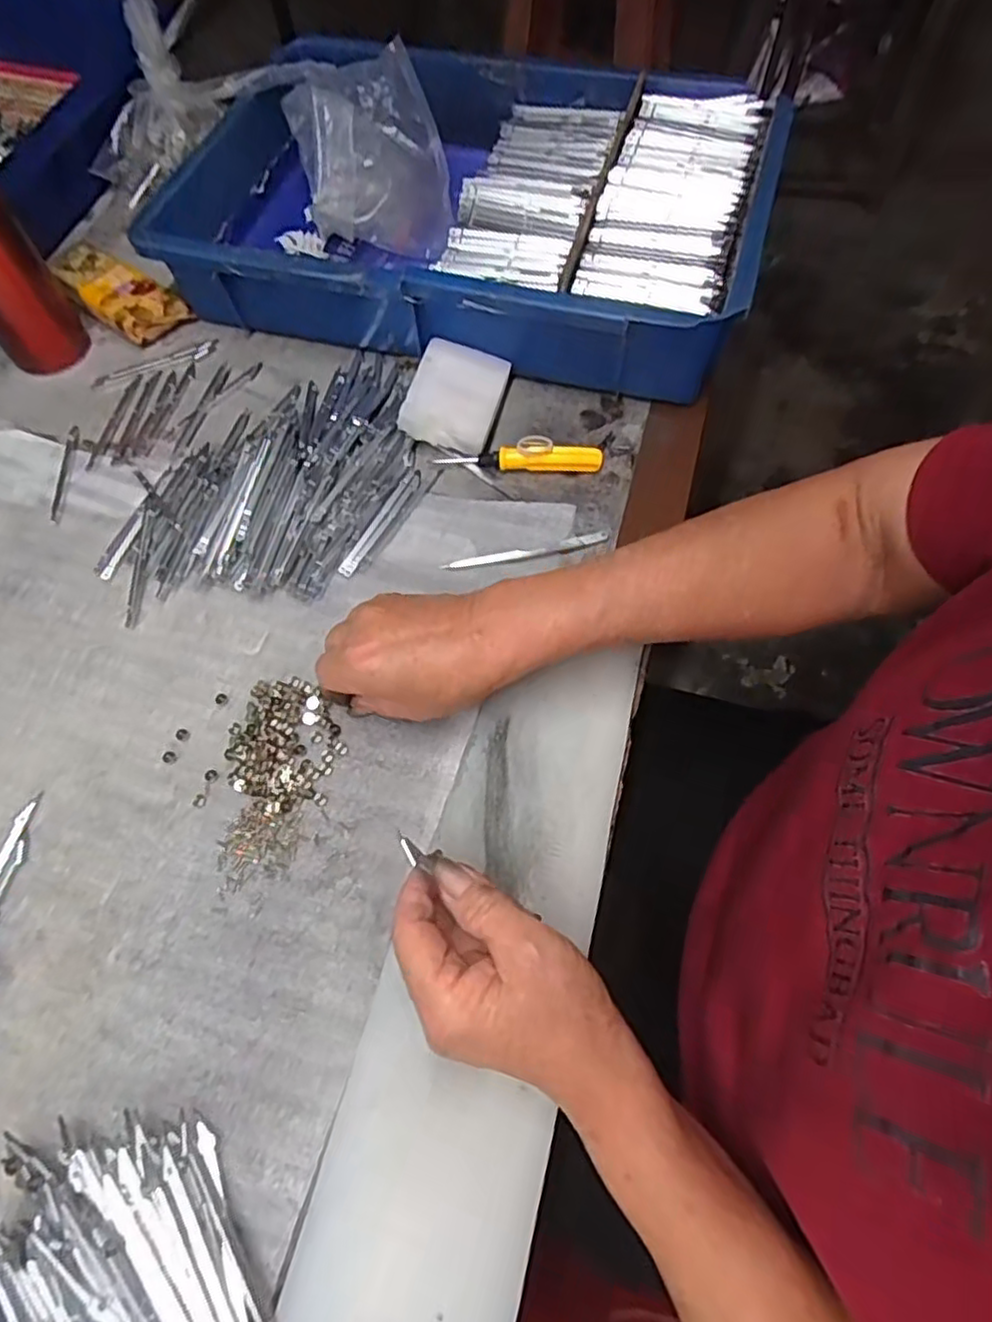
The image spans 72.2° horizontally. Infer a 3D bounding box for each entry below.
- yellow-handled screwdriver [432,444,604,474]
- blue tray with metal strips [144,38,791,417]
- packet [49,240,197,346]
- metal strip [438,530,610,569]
[{"bbox_3d":[0.016,-0.140,0.469,0.113,0.017,0.013,2,64,2],"label":"yellow-handled screwdriver"},{"bbox_3d":[-0.018,-0.351,0.538,0.416,0.099,0.275,14,65,8],"label":"blue tray with metal strips"},{"bbox_3d":[-0.300,-0.292,0.542,0.108,0.033,0.051,36,70,17],"label":"packet"},{"bbox_3d":[0.020,-0.071,0.440,0.108,0.007,0.011,-10,64,-5],"label":"metal strip"}]

